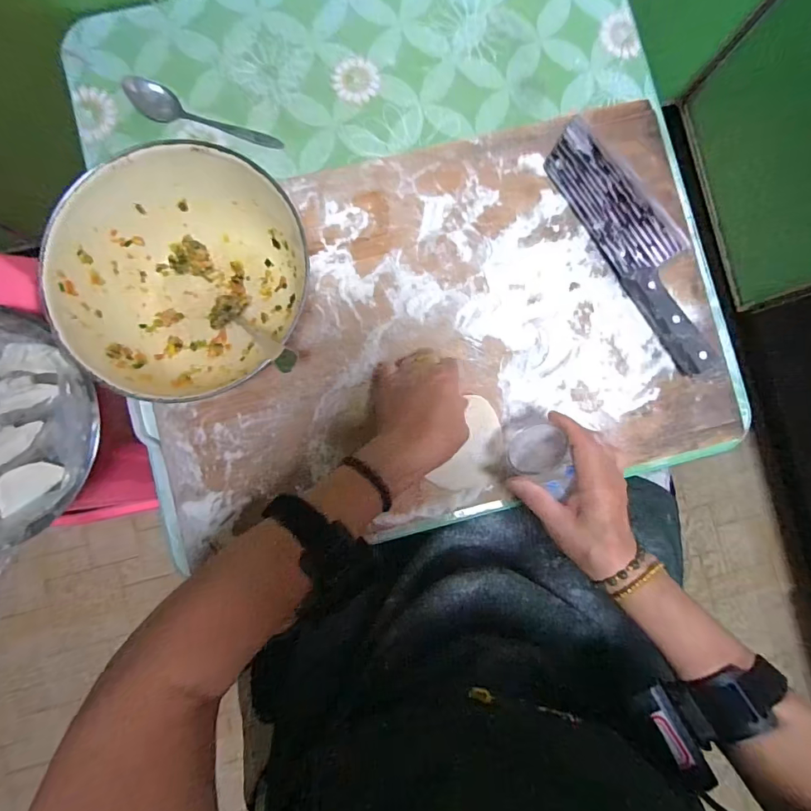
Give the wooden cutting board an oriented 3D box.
[{"bbox_3d":[0.031,-0.076,0.434,0.551,0.019,0.351,-13,84,-2],"label":"wooden cutting board"}]

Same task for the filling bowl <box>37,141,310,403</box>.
[{"bbox_3d":[-0.192,-0.105,0.385,0.173,0.092,0.182,0,87,-2],"label":"filling bowl"}]

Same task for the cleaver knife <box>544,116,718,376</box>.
[{"bbox_3d":[0.233,-0.162,0.436,0.077,0.024,0.269,-31,88,-3],"label":"cleaver knife"}]

